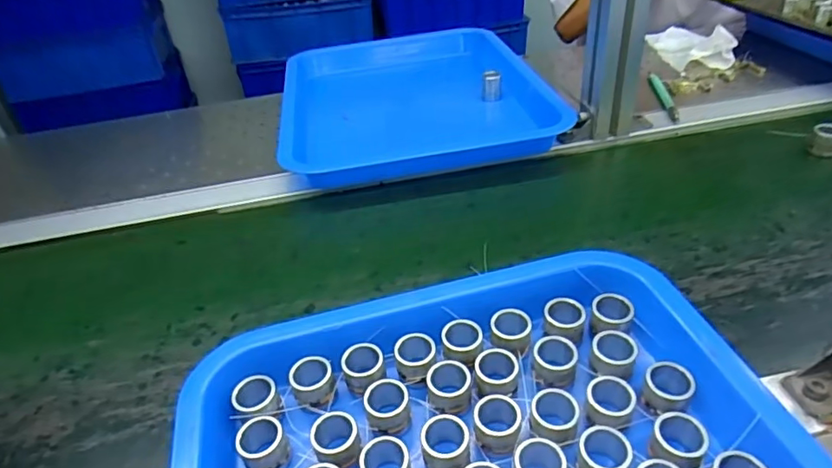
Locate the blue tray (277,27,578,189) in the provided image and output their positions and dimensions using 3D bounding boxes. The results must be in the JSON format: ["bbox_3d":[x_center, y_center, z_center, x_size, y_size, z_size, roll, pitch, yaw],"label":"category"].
[{"bbox_3d":[-0.010,-0.173,0.677,0.289,0.044,0.343,-9,36,-4],"label":"blue tray"}]

